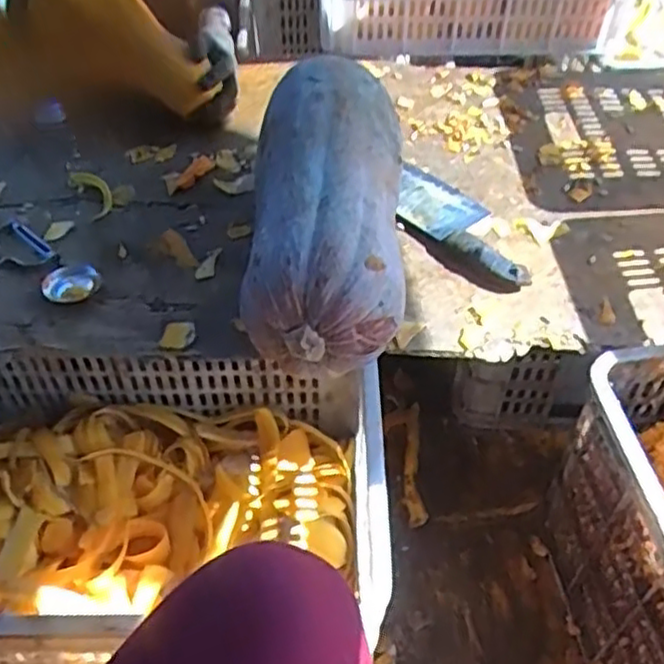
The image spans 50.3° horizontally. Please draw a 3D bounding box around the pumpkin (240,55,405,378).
[{"bbox_3d":[-0.005,-0.131,0.718,0.148,0.128,0.334,1,49,1],"label":"pumpkin"}]

